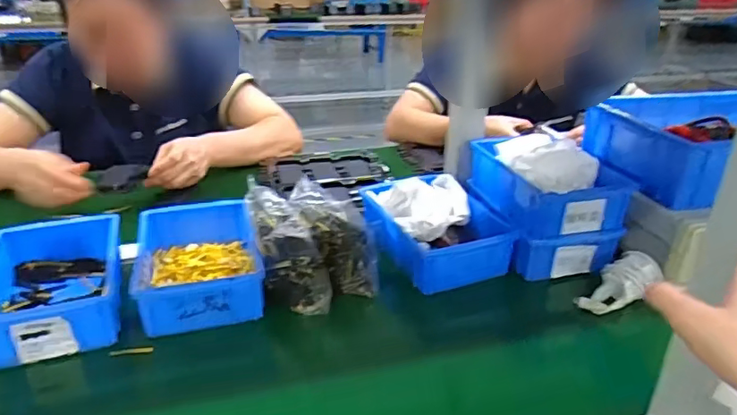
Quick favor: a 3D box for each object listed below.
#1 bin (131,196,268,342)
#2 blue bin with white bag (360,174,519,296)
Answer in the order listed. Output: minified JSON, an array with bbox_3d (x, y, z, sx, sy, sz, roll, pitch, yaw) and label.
[{"bbox_3d":[-0.207,0.064,0.675,0.136,0.054,0.210,-5,26,-13],"label":"bin"},{"bbox_3d":[0.094,0.026,0.753,0.146,0.080,0.188,-10,28,-23],"label":"blue bin with white bag"}]

